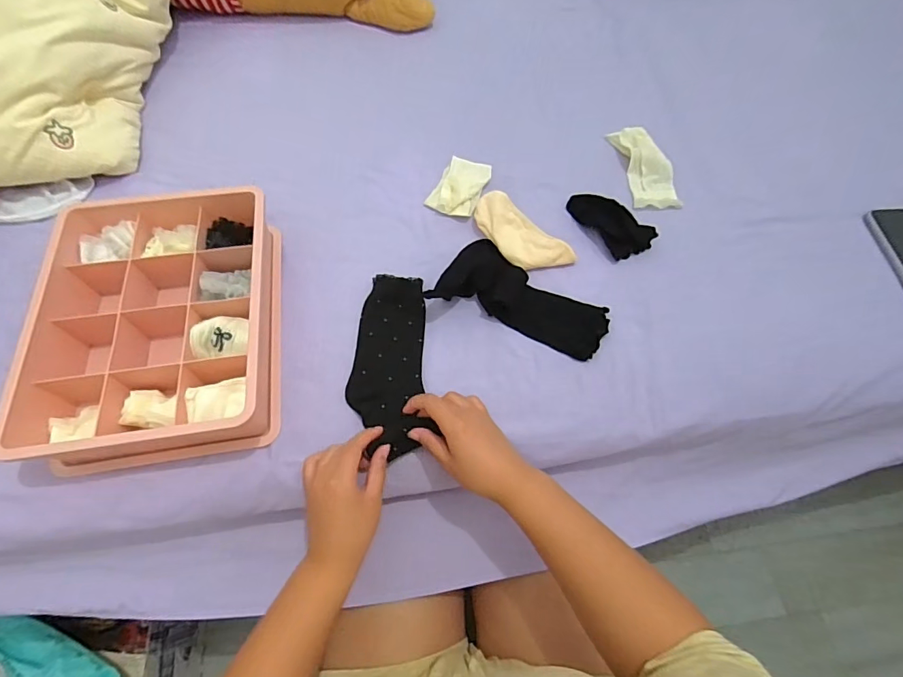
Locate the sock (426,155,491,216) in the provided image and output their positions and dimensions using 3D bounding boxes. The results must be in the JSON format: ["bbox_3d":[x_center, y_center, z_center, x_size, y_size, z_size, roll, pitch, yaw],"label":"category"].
[{"bbox_3d":[0.013,-0.216,0.644,0.064,0.015,0.095,25,64,11],"label":"sock"}]

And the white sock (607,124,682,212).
[{"bbox_3d":[0.284,-0.255,0.663,0.067,0.031,0.149,-5,63,-5],"label":"white sock"}]

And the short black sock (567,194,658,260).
[{"bbox_3d":[0.215,-0.160,0.616,0.059,0.023,0.118,-34,68,-18],"label":"short black sock"}]

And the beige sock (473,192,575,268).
[{"bbox_3d":[0.088,-0.140,0.597,0.062,0.025,0.144,-37,69,-19],"label":"beige sock"}]

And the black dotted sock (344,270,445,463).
[{"bbox_3d":[-0.071,0.025,0.516,0.087,0.018,0.207,-4,67,-5],"label":"black dotted sock"}]

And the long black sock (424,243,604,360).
[{"bbox_3d":[0.090,-0.054,0.557,0.208,0.043,0.107,18,63,7],"label":"long black sock"}]

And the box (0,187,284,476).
[{"bbox_3d":[-0.312,-0.023,0.497,0.222,0.076,0.289,-7,63,-6],"label":"box"}]

